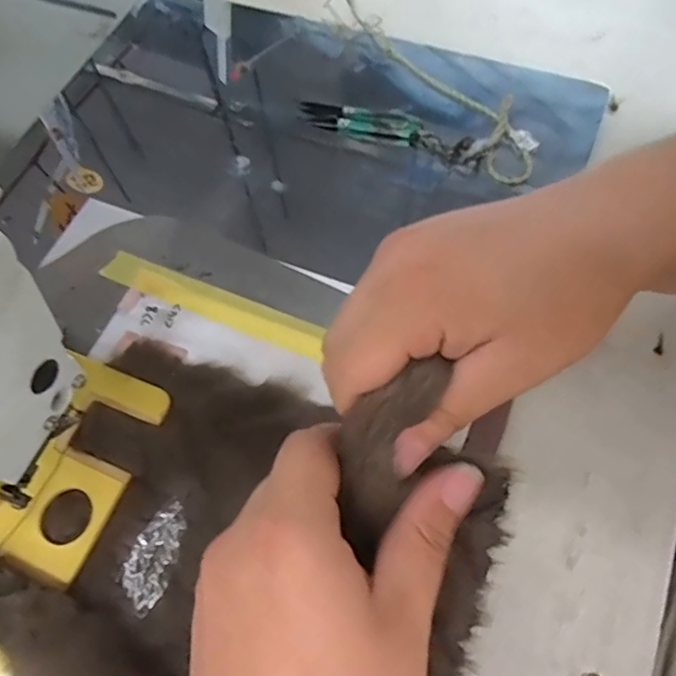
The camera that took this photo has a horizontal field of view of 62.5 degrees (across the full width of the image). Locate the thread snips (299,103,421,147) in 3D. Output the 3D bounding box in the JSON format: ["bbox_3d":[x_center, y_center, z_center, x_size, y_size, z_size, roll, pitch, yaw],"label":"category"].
[{"bbox_3d":[0.017,-0.180,0.461,0.102,0.006,0.030,13,66,10],"label":"thread snips"}]

